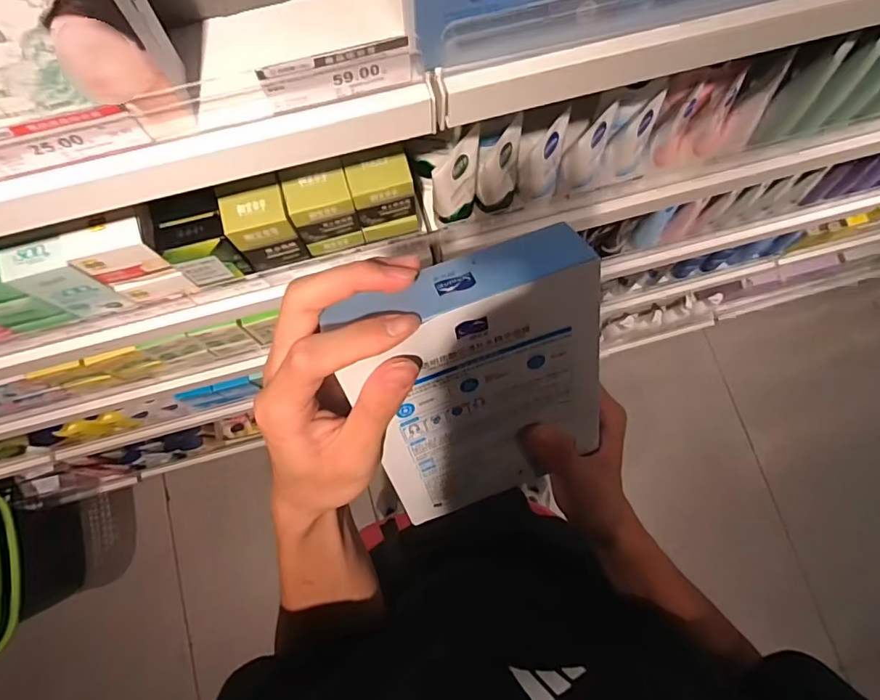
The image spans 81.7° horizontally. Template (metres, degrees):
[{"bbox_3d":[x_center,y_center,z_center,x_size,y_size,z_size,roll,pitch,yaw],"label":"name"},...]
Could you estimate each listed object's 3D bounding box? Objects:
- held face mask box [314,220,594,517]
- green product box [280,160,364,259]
[{"bbox_3d":[0.025,0.024,0.308,0.138,0.182,0.033,-18,42,-5],"label":"held face mask box"},{"bbox_3d":[-0.123,-0.151,0.546,0.063,0.093,0.052,-15,78,-4],"label":"green product box"}]

